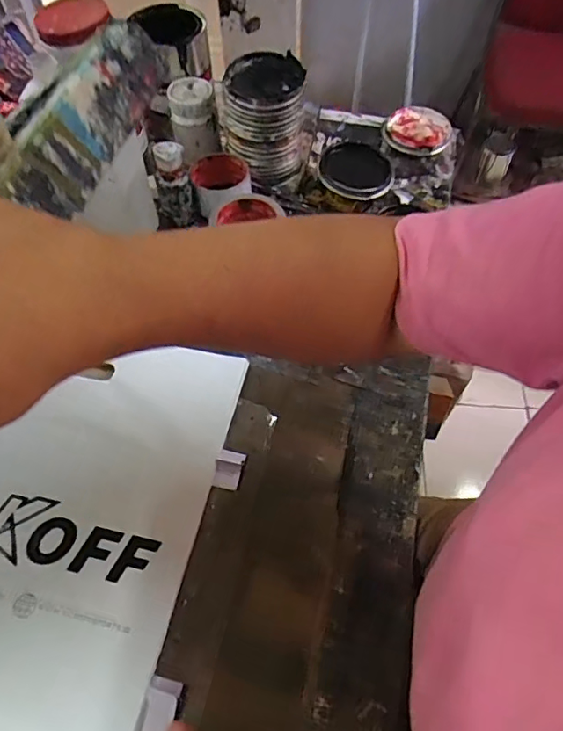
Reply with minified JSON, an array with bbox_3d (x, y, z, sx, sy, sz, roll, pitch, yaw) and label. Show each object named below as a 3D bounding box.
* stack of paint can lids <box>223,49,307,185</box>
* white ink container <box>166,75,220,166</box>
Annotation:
[{"bbox_3d":[-0.023,-0.329,0.699,0.099,0.133,0.102,1,59,1],"label":"stack of paint can lids"},{"bbox_3d":[-0.120,-0.339,0.724,0.060,0.083,0.065,-5,59,-3],"label":"white ink container"}]

